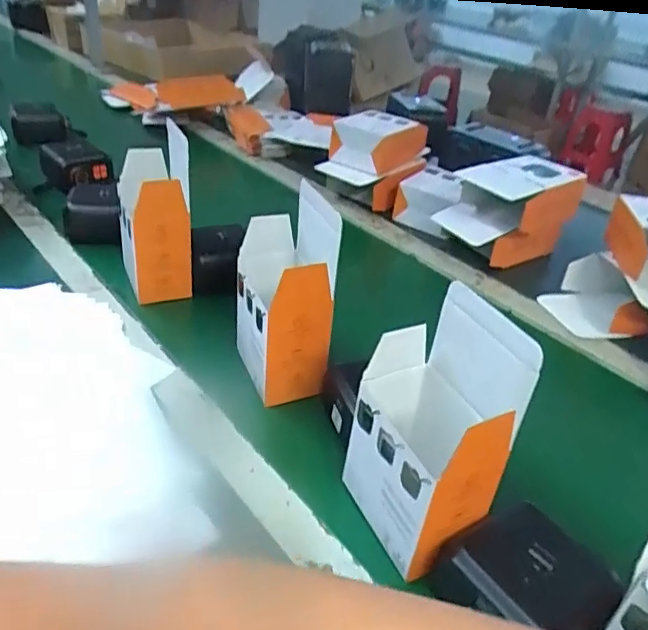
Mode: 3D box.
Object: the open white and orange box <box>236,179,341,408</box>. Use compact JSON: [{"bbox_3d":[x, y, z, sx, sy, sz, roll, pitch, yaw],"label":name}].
[{"bbox_3d":[-0.041,-0.024,0.544,0.073,0.182,0.109,-3,33,-17],"label":"open white and orange box"}]

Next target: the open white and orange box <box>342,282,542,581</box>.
[{"bbox_3d":[0.075,0.083,0.405,0.075,0.176,0.113,-8,34,-24],"label":"open white and orange box"}]

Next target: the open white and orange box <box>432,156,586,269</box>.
[{"bbox_3d":[0.257,-0.142,0.817,0.171,0.135,0.119,-15,37,-32],"label":"open white and orange box"}]

